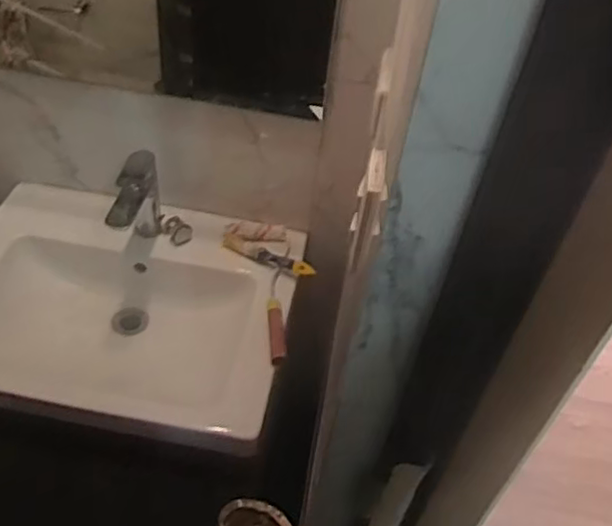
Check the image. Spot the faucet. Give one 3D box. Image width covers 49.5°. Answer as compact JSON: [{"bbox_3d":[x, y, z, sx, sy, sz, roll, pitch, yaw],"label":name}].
[{"bbox_3d":[-0.276,-0.083,1.087,0.046,0.159,0.141,10,45,3],"label":"faucet"}]

